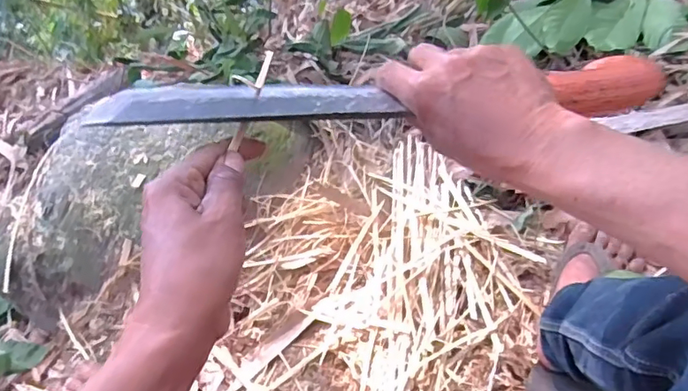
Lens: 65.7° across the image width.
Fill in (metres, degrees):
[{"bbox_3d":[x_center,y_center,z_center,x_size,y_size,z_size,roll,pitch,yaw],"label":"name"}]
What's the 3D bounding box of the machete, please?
[{"bbox_3d":[0.036,-0.070,0.355,0.380,0.020,0.049,-4,52,-7],"label":"machete"}]

